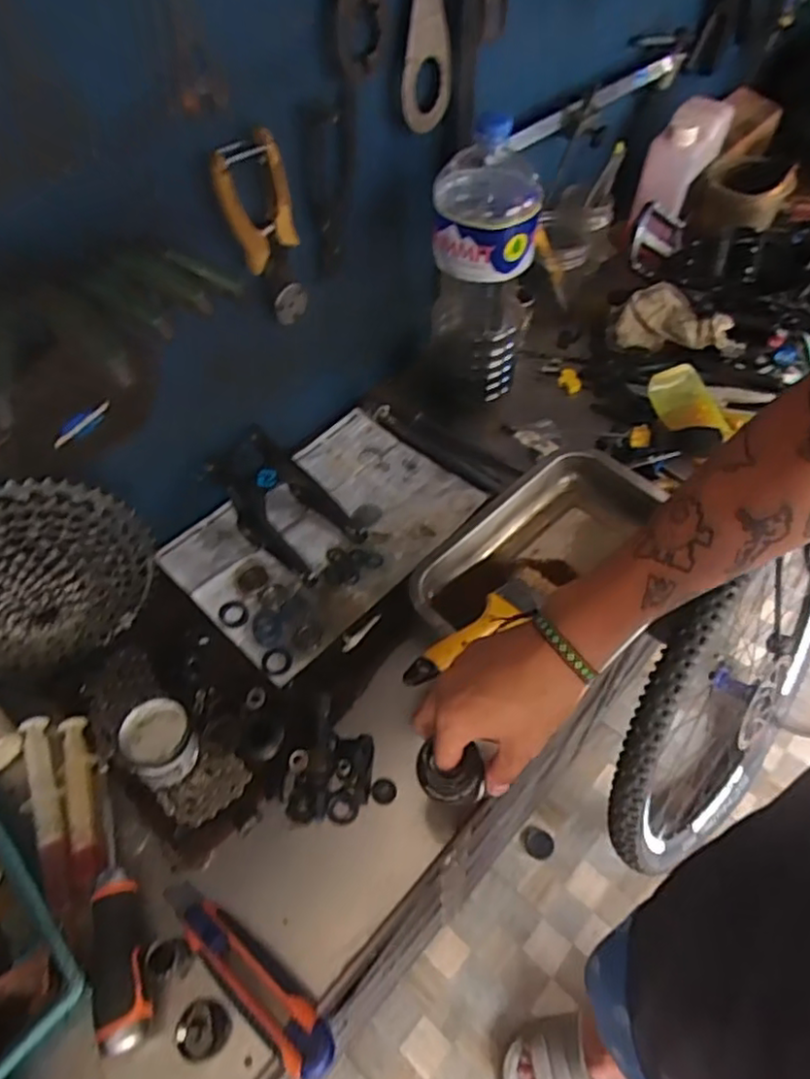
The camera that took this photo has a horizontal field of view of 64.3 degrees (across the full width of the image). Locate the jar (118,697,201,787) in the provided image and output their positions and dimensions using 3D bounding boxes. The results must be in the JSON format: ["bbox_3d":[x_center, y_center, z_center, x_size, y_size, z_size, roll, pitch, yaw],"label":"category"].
[{"bbox_3d":[-0.203,0.169,0.534,0.055,0.047,0.056,-2,53,3],"label":"jar"}]

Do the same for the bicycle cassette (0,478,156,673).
[{"bbox_3d":[-0.306,0.049,0.541,0.193,0.187,0.064,-25,56,-14],"label":"bicycle cassette"}]

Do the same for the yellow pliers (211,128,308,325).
[{"bbox_3d":[-0.117,-0.255,0.554,0.017,0.161,0.065,30,61,23],"label":"yellow pliers"}]

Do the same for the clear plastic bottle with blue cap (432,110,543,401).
[{"bbox_3d":[0.083,-0.289,0.688,0.101,0.284,0.115,1,54,5],"label":"clear plastic bottle with blue cap"}]

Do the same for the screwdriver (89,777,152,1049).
[{"bbox_3d":[-0.221,0.275,0.482,0.040,0.031,0.182,-20,55,-11],"label":"screwdriver"}]

